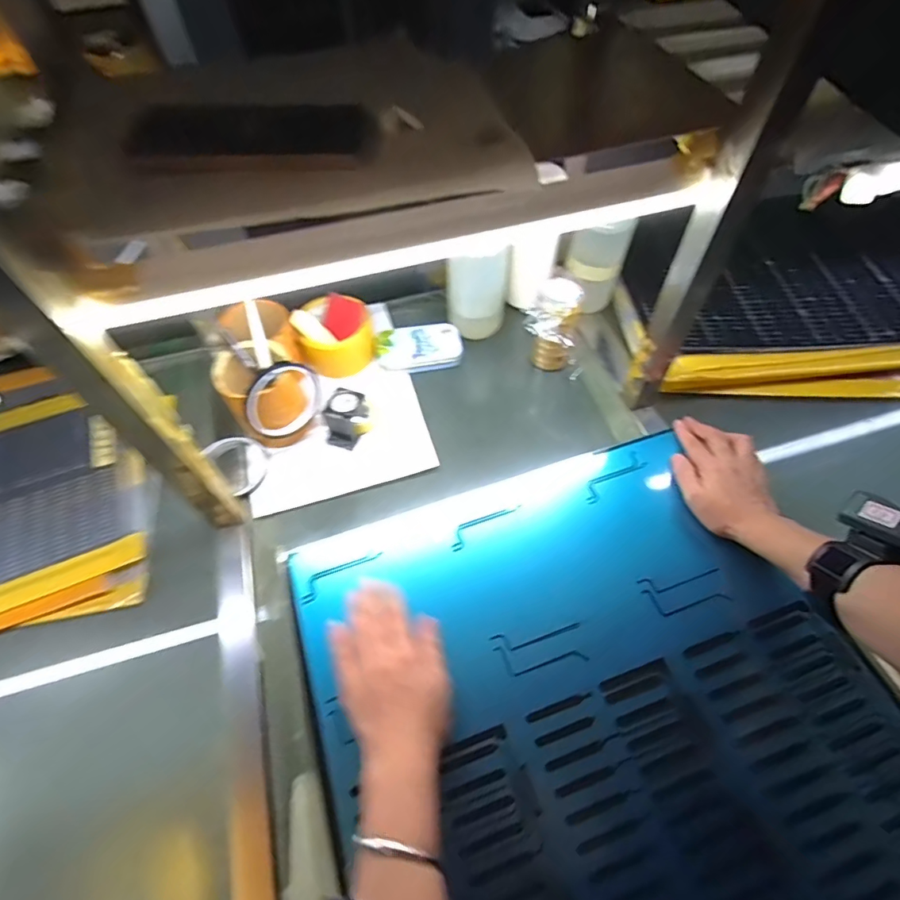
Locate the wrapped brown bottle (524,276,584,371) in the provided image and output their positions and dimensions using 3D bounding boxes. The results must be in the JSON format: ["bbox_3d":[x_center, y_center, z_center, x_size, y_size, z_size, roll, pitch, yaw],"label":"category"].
[{"bbox_3d":[0.127,-0.143,0.603,0.063,0.118,0.079,18,60,12],"label":"wrapped brown bottle"}]

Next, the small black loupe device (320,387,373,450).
[{"bbox_3d":[-0.122,-0.040,0.589,0.044,0.049,0.062,18,60,12],"label":"small black loupe device"}]

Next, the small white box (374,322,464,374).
[{"bbox_3d":[-0.041,-0.137,0.659,0.113,0.025,0.064,-9,58,-5],"label":"small white box"}]

